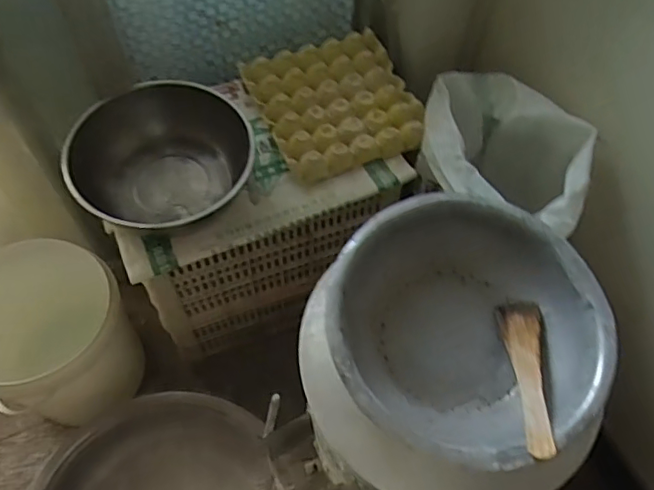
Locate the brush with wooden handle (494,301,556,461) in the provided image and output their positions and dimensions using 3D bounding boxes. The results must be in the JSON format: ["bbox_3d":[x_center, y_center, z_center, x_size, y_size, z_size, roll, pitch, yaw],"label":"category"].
[{"bbox_3d":[0.224,0.137,0.615,0.048,0.008,0.201,-12,38,13],"label":"brush with wooden handle"}]

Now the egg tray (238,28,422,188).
[{"bbox_3d":[0.017,-0.271,1.049,0.278,0.054,0.288,-20,62,-14],"label":"egg tray"}]

